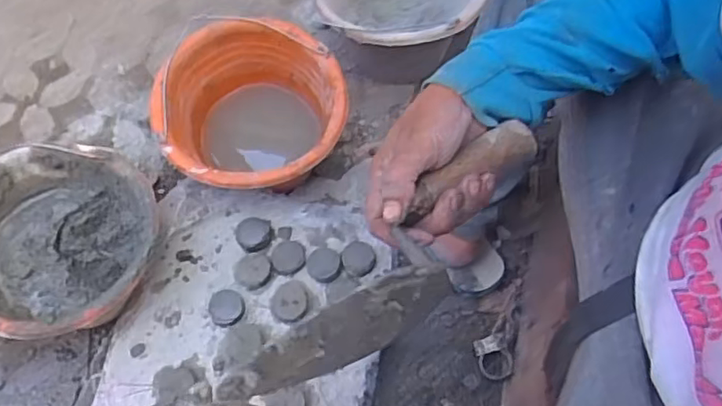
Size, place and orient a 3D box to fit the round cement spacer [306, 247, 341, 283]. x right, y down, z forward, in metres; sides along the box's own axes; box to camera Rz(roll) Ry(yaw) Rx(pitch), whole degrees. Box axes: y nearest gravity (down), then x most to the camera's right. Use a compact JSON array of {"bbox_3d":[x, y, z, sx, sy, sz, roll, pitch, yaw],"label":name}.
[{"bbox_3d":[-0.048,0.080,0.816,0.044,0.013,0.046,-1,64,2],"label":"round cement spacer"}]

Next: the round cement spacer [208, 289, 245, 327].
[{"bbox_3d":[-0.169,0.132,0.788,0.043,0.014,0.042,-1,64,2],"label":"round cement spacer"}]

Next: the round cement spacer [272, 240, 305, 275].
[{"bbox_3d":[-0.095,0.071,0.824,0.043,0.011,0.048,-5,64,-1],"label":"round cement spacer"}]

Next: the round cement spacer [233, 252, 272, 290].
[{"bbox_3d":[-0.140,0.089,0.813,0.047,0.014,0.047,-1,64,2],"label":"round cement spacer"}]

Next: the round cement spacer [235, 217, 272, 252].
[{"bbox_3d":[-0.143,0.042,0.838,0.045,0.014,0.048,-1,64,2],"label":"round cement spacer"}]

